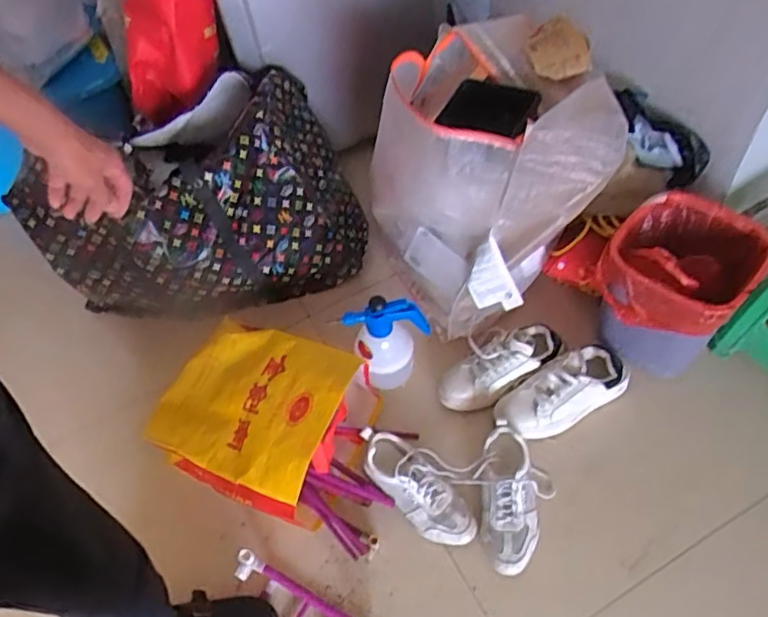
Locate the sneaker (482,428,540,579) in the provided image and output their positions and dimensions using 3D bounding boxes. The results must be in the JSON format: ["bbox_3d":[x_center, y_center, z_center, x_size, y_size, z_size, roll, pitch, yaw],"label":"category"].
[{"bbox_3d":[0.235,0.342,1.092,0.122,0.081,0.245,-1,55,7],"label":"sneaker"}]

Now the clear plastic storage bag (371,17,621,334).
[{"bbox_3d":[0.186,-0.273,1.239,0.398,0.399,0.477,-23,55,-9],"label":"clear plastic storage bag"}]

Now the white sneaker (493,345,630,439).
[{"bbox_3d":[0.341,0.170,1.195,0.271,0.099,0.106,-28,56,-12],"label":"white sneaker"}]

